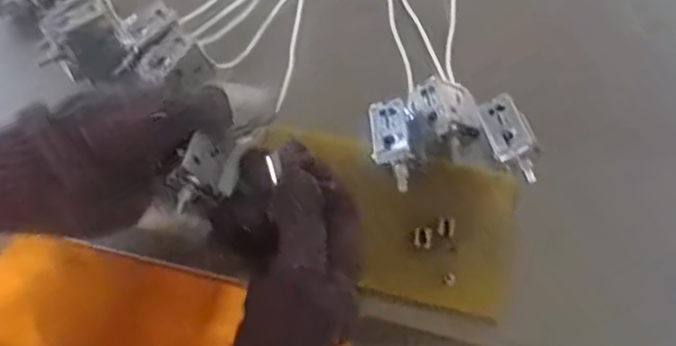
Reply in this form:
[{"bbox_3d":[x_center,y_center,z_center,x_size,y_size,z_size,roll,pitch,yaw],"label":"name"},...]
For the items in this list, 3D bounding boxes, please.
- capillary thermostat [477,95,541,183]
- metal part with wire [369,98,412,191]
[{"bbox_3d":[0.108,-0.021,0.388,0.025,0.018,0.053,-34,75,20],"label":"capillary thermostat"},{"bbox_3d":[0.032,-0.018,0.393,0.024,0.021,0.052,-3,71,-1],"label":"metal part with wire"}]

